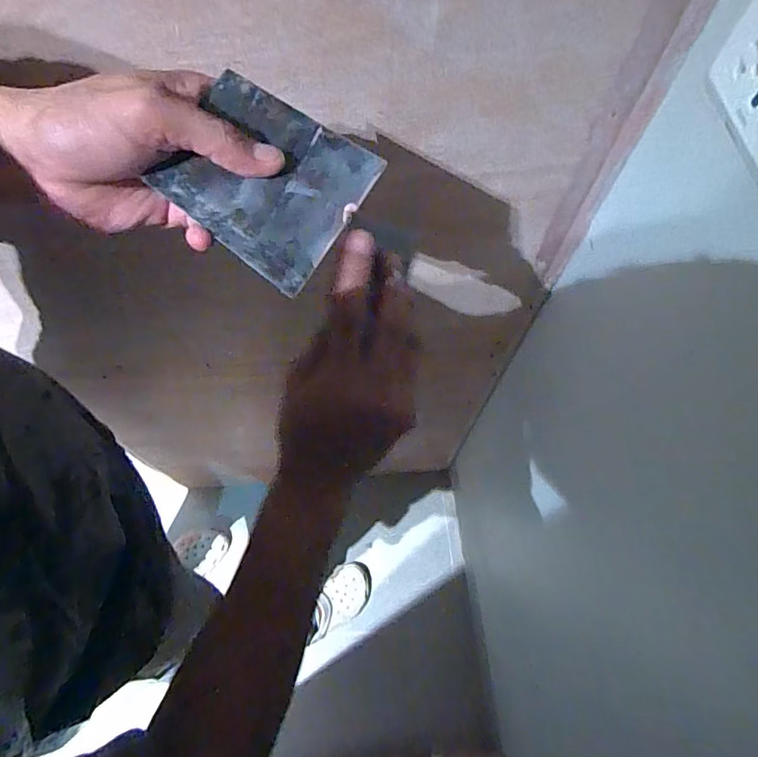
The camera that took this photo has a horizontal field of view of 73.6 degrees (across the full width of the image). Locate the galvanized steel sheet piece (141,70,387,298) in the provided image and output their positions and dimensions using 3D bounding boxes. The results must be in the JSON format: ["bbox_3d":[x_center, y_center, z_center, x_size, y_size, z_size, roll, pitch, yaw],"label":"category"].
[{"bbox_3d":[-0.060,-0.107,0.276,0.094,0.005,0.092,30,77,-8],"label":"galvanized steel sheet piece"}]

